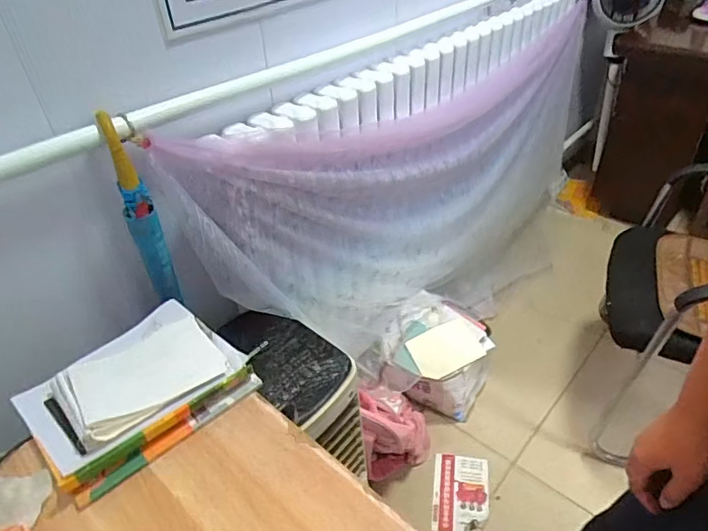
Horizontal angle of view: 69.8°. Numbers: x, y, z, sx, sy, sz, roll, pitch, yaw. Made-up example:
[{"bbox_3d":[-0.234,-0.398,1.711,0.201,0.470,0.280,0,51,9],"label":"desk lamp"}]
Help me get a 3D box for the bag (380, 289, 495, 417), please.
[{"bbox_3d":[0.238,0.258,1.502,0.308,0.275,0.284,-2,38,2],"label":"bag"}]

